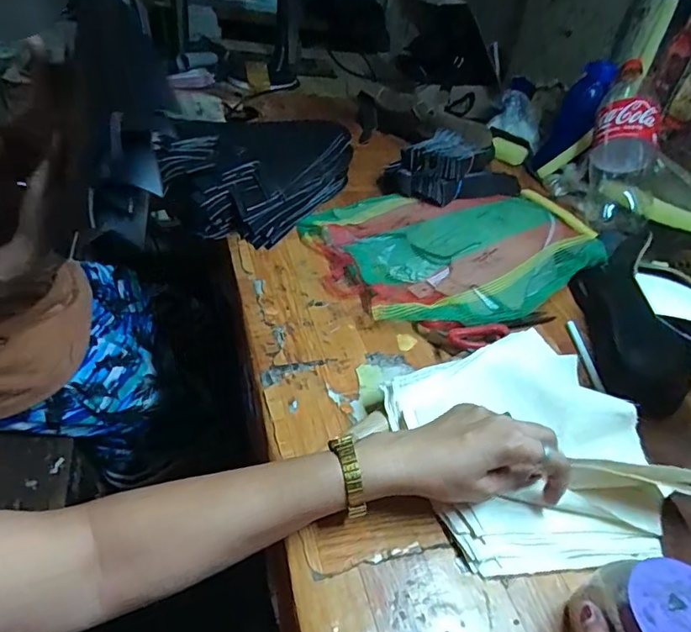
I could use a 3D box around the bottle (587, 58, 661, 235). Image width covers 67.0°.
[{"bbox_3d":[0.454,-0.278,0.834,0.099,0.100,0.310,12,80,5],"label":"bottle"}]

